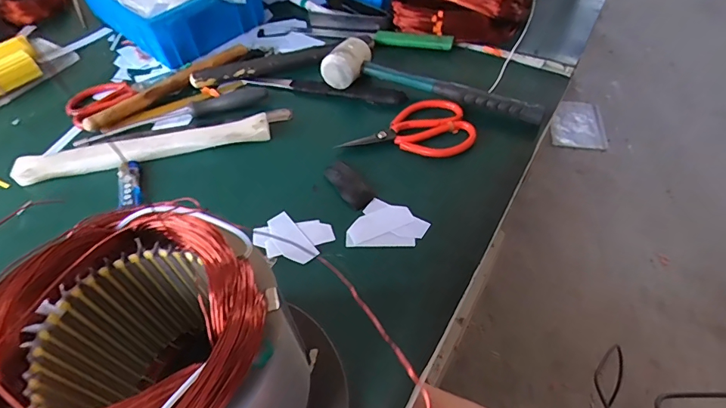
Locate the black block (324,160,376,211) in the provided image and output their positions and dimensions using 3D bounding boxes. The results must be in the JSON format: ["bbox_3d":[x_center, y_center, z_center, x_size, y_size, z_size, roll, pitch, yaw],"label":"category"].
[{"bbox_3d":[-0.014,-0.022,0.484,0.033,0.009,0.067,-32,56,-20],"label":"black block"}]

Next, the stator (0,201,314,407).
[{"bbox_3d":[-0.121,0.098,0.263,0.137,0.140,0.139,16,54,16],"label":"stator"}]

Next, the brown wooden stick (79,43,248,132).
[{"bbox_3d":[-0.270,-0.169,0.609,0.033,0.025,0.244,36,62,28],"label":"brown wooden stick"}]

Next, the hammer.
[{"bbox_3d":[0.089,-0.163,0.563,0.290,0.045,0.066,12,53,13],"label":"hammer"}]

